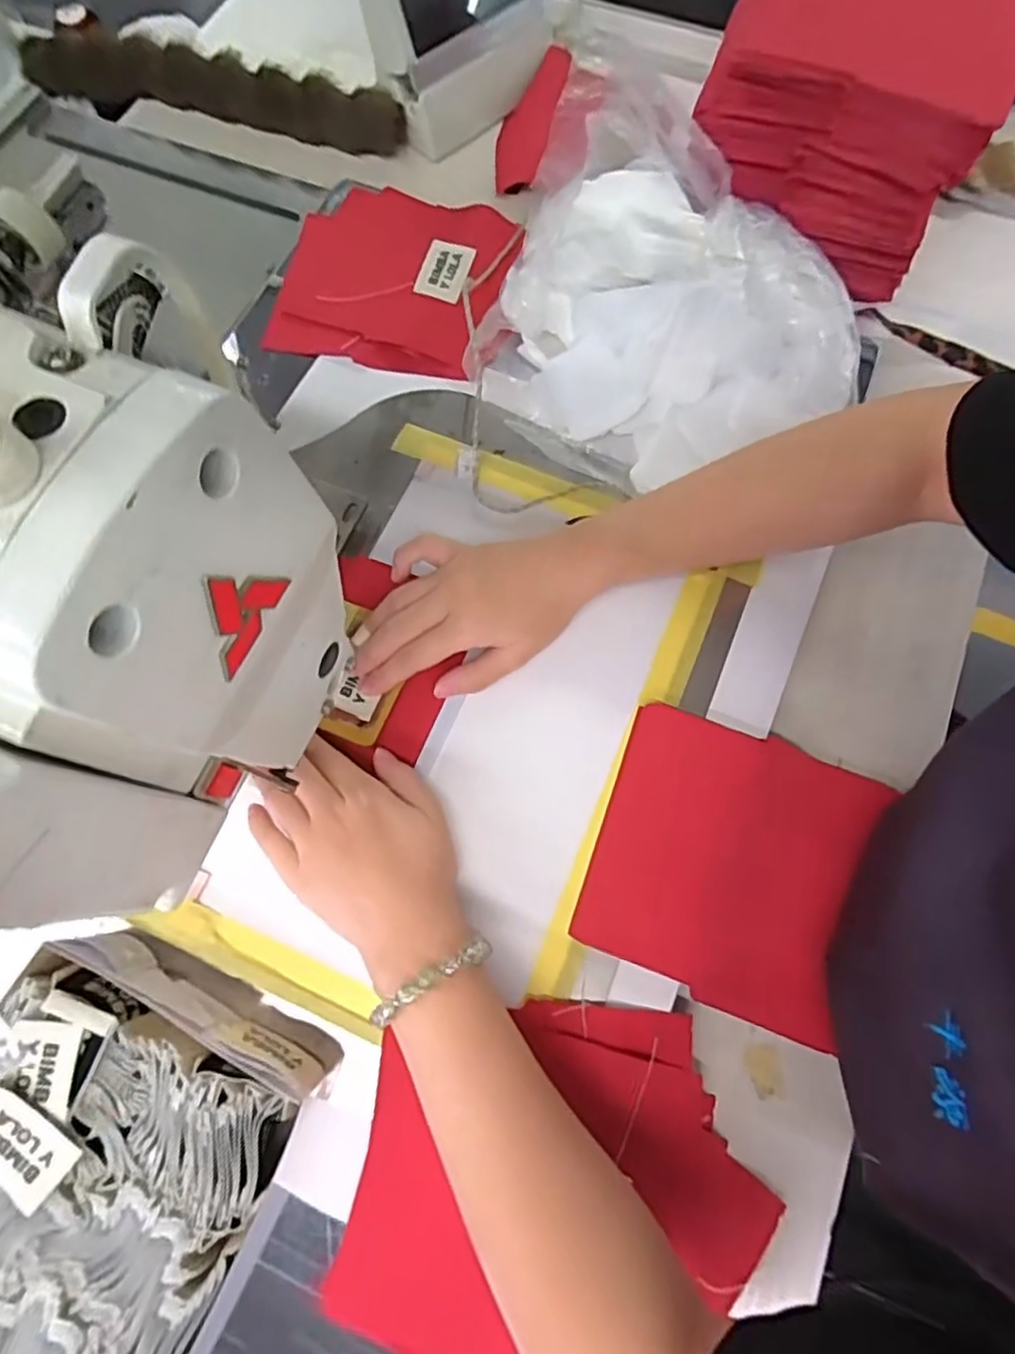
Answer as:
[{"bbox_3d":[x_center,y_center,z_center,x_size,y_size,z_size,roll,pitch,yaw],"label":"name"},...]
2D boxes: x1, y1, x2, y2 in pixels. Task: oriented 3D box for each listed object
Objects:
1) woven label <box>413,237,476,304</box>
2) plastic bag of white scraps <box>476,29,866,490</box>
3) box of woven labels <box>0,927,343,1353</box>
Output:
[{"bbox_3d":[-0.047,-0.311,0.497,0.039,0.005,0.051,17,83,11],"label":"woven label"},{"bbox_3d":[0.110,-0.247,0.415,0.242,0.126,0.206,26,76,8],"label":"plastic bag of white scraps"},{"bbox_3d":[-0.233,0.300,0.299,0.167,0.046,0.324,26,76,8],"label":"box of woven labels"}]

